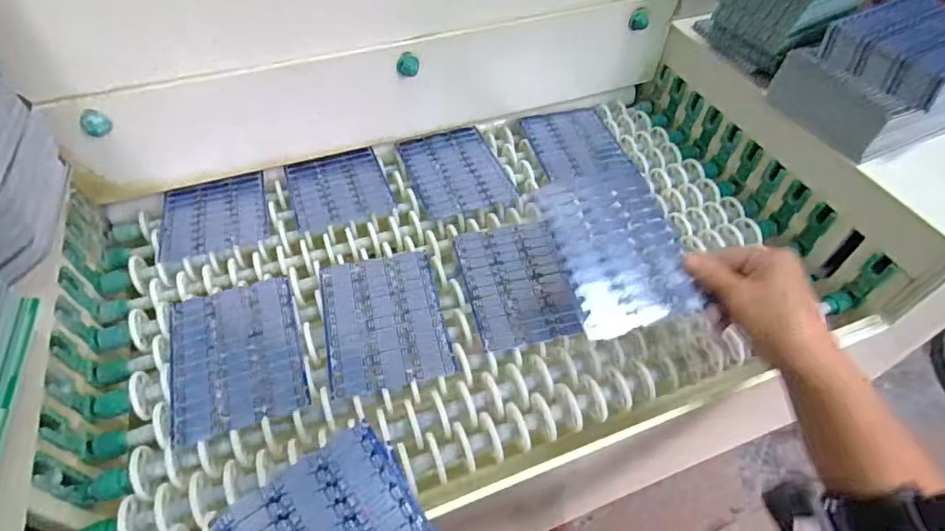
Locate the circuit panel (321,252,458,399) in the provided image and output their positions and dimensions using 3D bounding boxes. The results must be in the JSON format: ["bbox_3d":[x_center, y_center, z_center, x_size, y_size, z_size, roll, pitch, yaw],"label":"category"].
[{"bbox_3d":[-0.081,0.048,0.476,0.105,0.004,0.141,-10,52,-10],"label":"circuit panel"}]

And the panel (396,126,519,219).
[{"bbox_3d":[-0.021,-0.112,0.606,0.104,0.006,0.135,-17,53,-14],"label":"panel"}]

